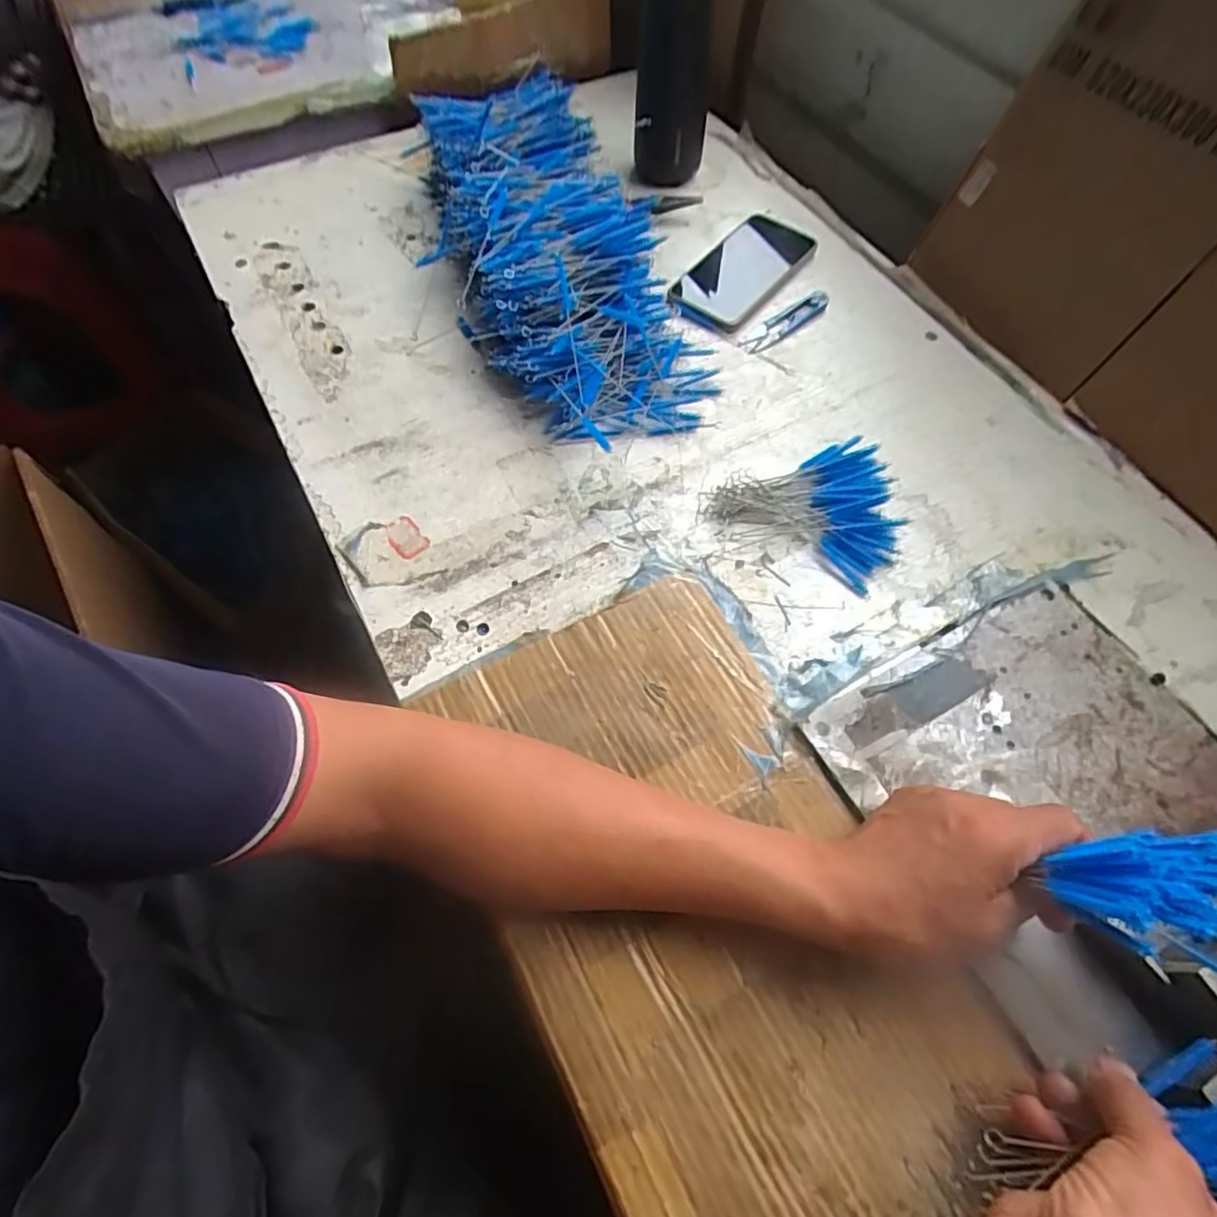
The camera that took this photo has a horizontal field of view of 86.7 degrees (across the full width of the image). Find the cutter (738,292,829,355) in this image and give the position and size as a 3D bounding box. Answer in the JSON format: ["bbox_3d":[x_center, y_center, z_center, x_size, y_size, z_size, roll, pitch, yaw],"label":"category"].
[{"bbox_3d":[0.163,-0.261,0.589,0.107,0.006,0.024,-39,69,-21],"label":"cutter"}]

